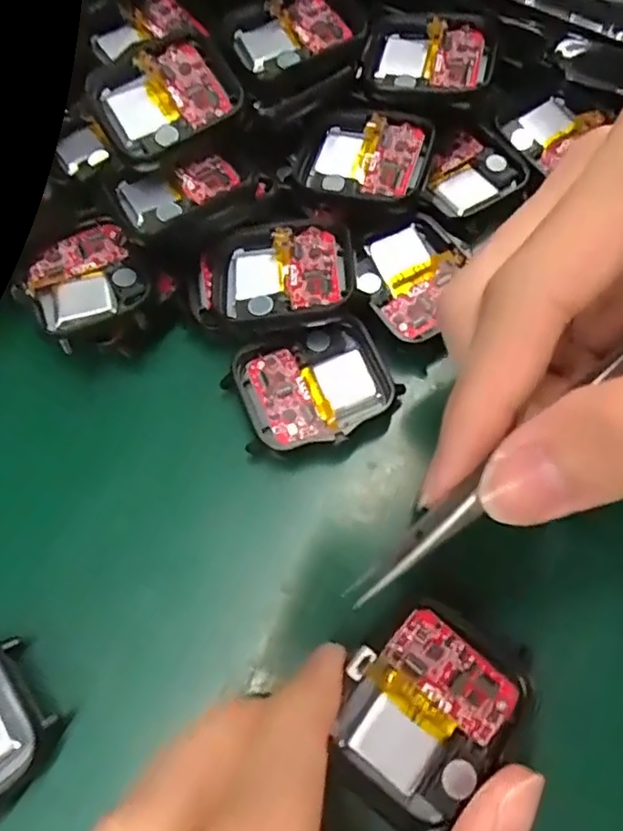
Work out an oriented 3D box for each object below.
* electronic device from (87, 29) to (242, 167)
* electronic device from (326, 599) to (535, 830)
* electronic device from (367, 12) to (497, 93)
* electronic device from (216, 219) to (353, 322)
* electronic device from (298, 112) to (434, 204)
[{"bbox_3d":[-0.045,-0.099,0.192,0.043,0.010,0.036,-30,80,-6],"label":"electronic device"},{"bbox_3d":[0.025,0.065,0.133,0.036,0.014,0.044,38,74,17],"label":"electronic device"},{"bbox_3d":[0.039,-0.121,0.208,0.044,0.011,0.038,16,68,10],"label":"electronic device"},{"bbox_3d":[-0.008,-0.044,0.187,0.041,0.007,0.035,0,67,3],"label":"electronic device"},{"bbox_3d":[0.017,-0.084,0.203,0.040,0.013,0.036,14,68,9],"label":"electronic device"}]

